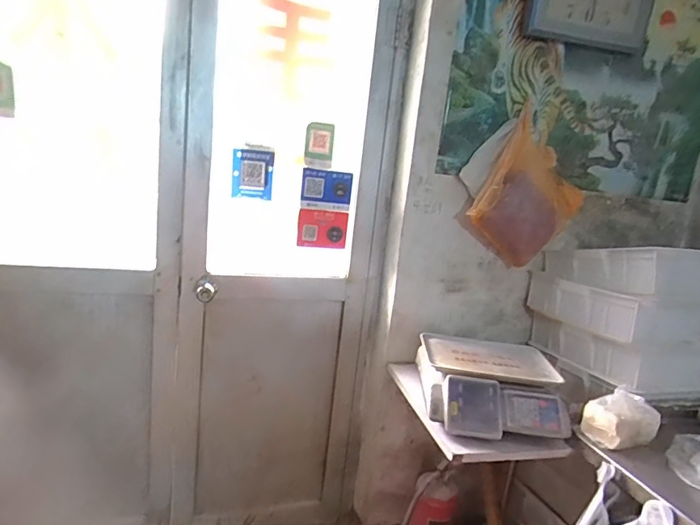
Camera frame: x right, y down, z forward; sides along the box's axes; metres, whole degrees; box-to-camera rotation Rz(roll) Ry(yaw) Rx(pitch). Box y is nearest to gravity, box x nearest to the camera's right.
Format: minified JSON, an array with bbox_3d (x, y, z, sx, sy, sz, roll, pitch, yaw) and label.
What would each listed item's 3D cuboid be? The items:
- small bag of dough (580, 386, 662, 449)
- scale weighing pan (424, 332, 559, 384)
[{"bbox_3d":[0.627,0.349,1.059,0.165,0.102,0.090,3,11,-19],"label":"small bag of dough"},{"bbox_3d":[0.368,0.256,1.235,0.334,0.040,0.223,7,11,-2],"label":"scale weighing pan"}]

